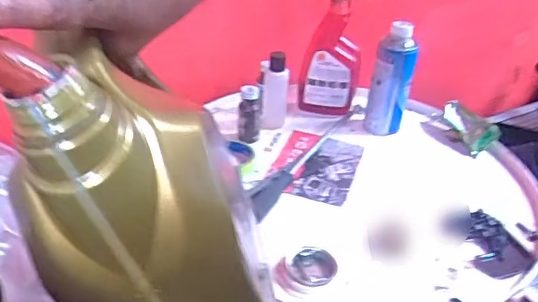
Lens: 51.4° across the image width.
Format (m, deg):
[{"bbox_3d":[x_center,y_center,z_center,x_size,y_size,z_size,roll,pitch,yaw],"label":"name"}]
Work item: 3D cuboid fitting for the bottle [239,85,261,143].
[{"bbox_3d":[-0.030,-0.061,0.899,0.035,0.096,0.027,4,32,-1],"label":"bottle"}]

